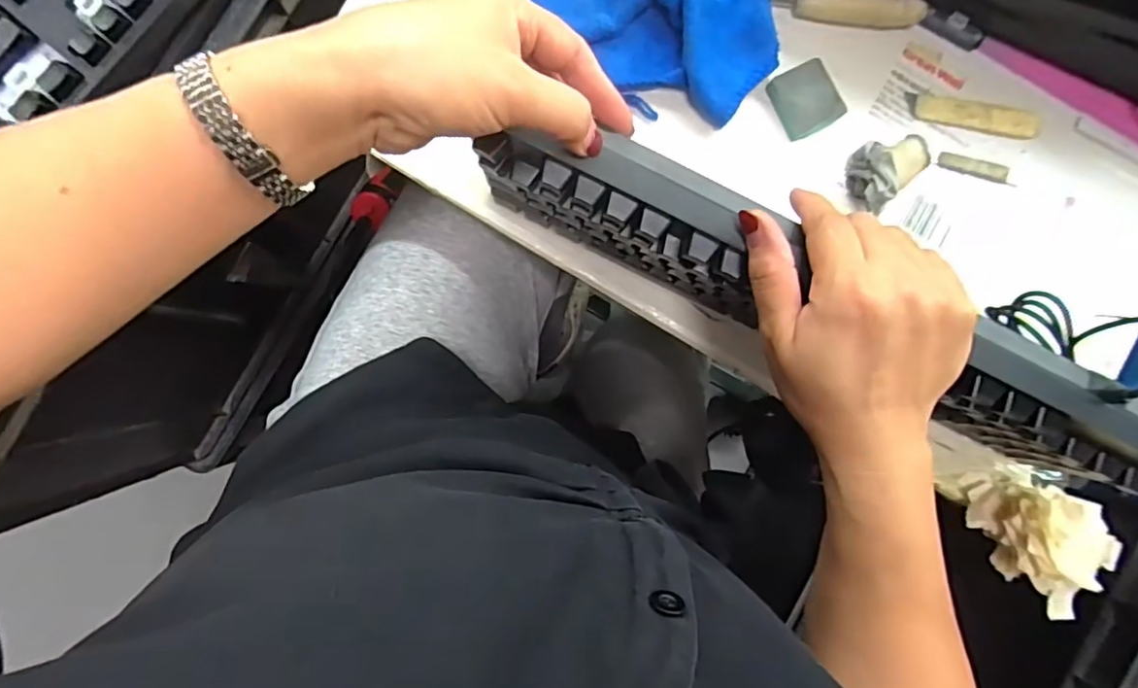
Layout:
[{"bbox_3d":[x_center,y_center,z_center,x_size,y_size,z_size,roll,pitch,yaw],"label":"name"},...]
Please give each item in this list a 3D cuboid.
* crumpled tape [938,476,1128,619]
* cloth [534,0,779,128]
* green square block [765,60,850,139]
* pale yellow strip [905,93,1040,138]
[{"bbox_3d":[0.326,0.131,0.406,0.068,0.068,0.090,-33,90,-4],"label":"crumpled tape"},{"bbox_3d":[0.080,-0.244,0.411,0.158,0.039,0.157,45,86,0],"label":"cloth"},{"bbox_3d":[0.174,-0.180,0.427,0.041,0.015,0.047,-26,89,-4],"label":"green square block"},{"bbox_3d":[0.303,-0.172,0.435,0.097,0.008,0.021,11,87,-2],"label":"pale yellow strip"}]

